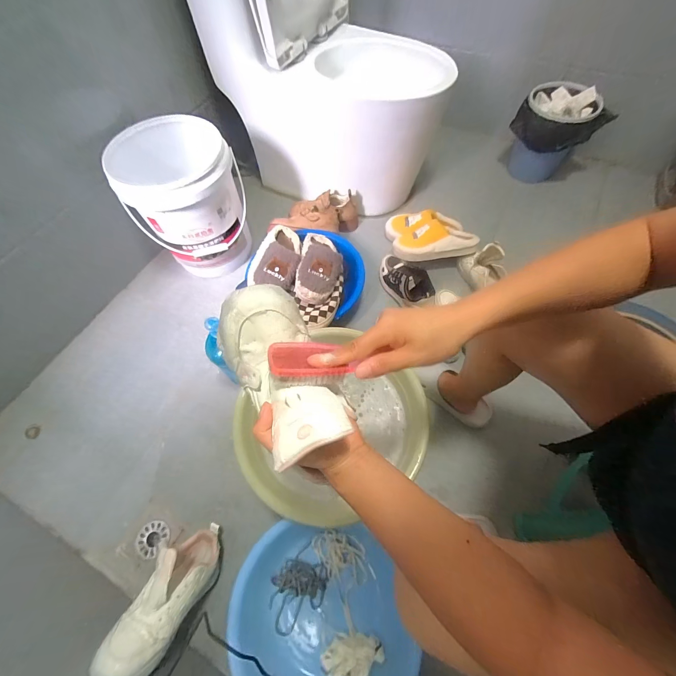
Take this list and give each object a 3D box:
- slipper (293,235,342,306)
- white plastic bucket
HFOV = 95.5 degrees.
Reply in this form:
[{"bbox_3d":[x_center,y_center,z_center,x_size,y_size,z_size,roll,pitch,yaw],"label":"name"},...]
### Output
[{"bbox_3d":[-0.047,-0.203,0.829,0.110,0.066,0.234,4,63,4],"label":"slipper"},{"bbox_3d":[-0.427,-0.387,0.911,0.285,0.339,0.282,-1,62,1],"label":"white plastic bucket"}]

